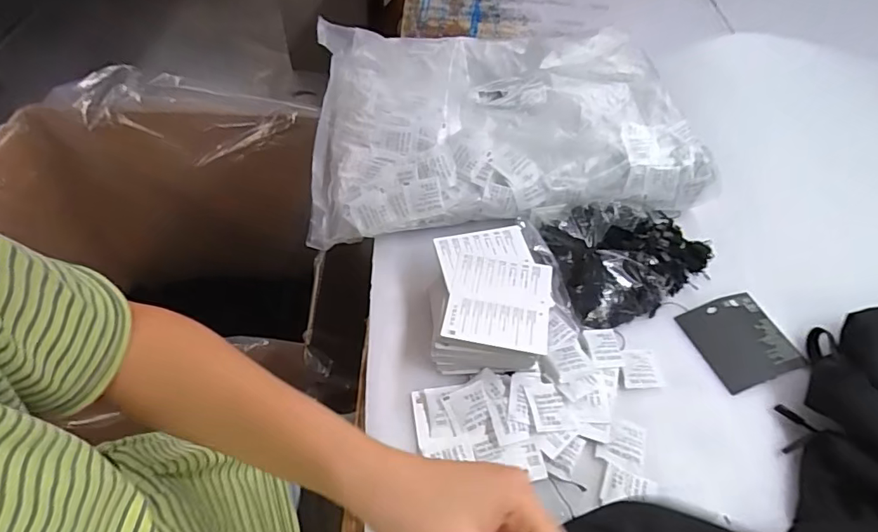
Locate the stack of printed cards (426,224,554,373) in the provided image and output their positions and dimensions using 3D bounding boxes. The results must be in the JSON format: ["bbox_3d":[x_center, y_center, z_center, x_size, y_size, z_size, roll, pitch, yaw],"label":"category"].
[{"bbox_3d":[0.047,0.029,0.474,0.109,0.051,0.144,5,53,1],"label":"stack of printed cards"}]

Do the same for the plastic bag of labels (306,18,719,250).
[{"bbox_3d":[0.068,-0.199,0.623,0.439,0.072,0.334,-4,53,-6],"label":"plastic bag of labels"}]

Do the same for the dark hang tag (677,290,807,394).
[{"bbox_3d":[0.302,0.073,0.493,0.092,0.013,0.088,-14,55,-14],"label":"dark hang tag"}]

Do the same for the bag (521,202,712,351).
[{"bbox_3d":[0.194,-0.008,0.515,0.189,0.050,0.135,-11,54,-11],"label":"bag"}]

